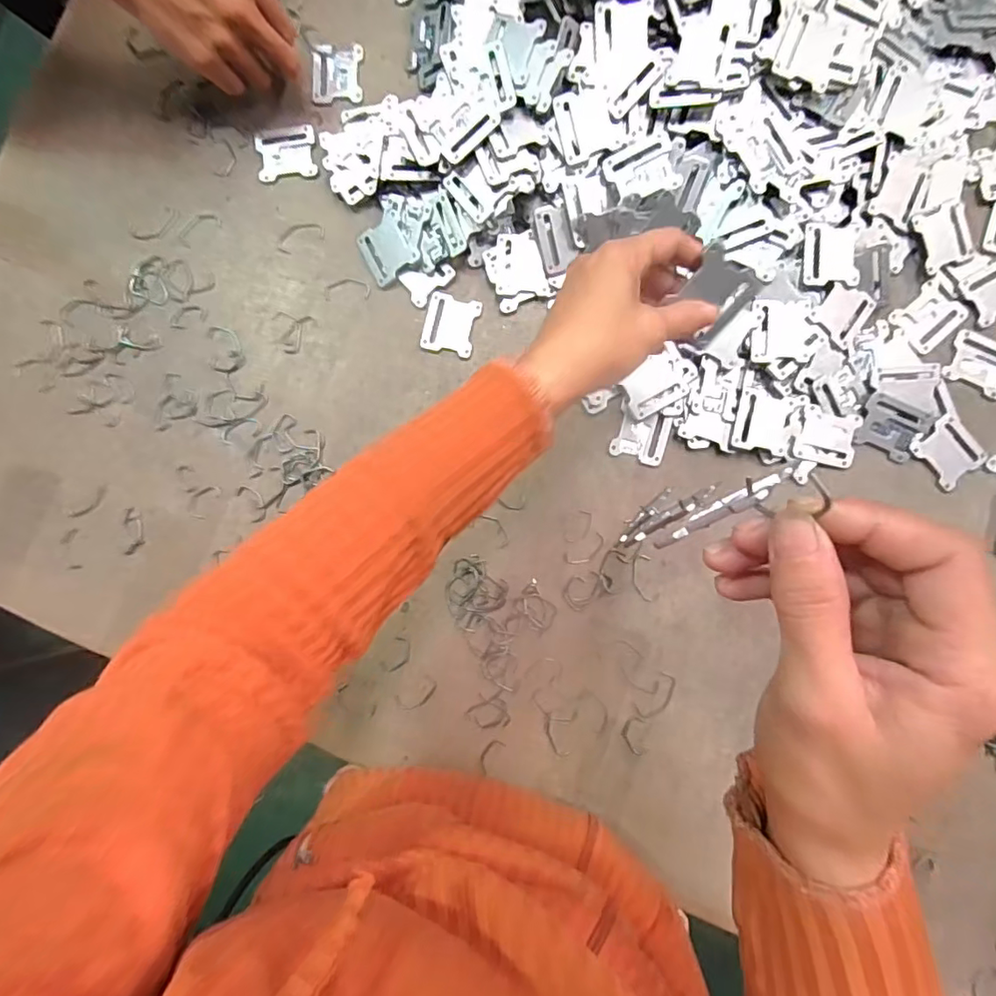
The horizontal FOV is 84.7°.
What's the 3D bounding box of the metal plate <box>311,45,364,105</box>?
[{"bbox_3d":[-0.139,-0.367,0.475,0.043,0.004,0.050,2,89,2],"label":"metal plate"}]

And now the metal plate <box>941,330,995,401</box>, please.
[{"bbox_3d":[0.391,-0.109,0.441,0.050,0.004,0.044,24,90,3],"label":"metal plate"}]

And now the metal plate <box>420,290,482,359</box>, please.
[{"bbox_3d":[-0.039,-0.146,0.459,0.043,0.004,0.049,12,89,2],"label":"metal plate"}]

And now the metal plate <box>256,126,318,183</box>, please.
[{"bbox_3d":[-0.182,-0.295,0.469,0.051,0.004,0.041,-6,88,2],"label":"metal plate"}]

